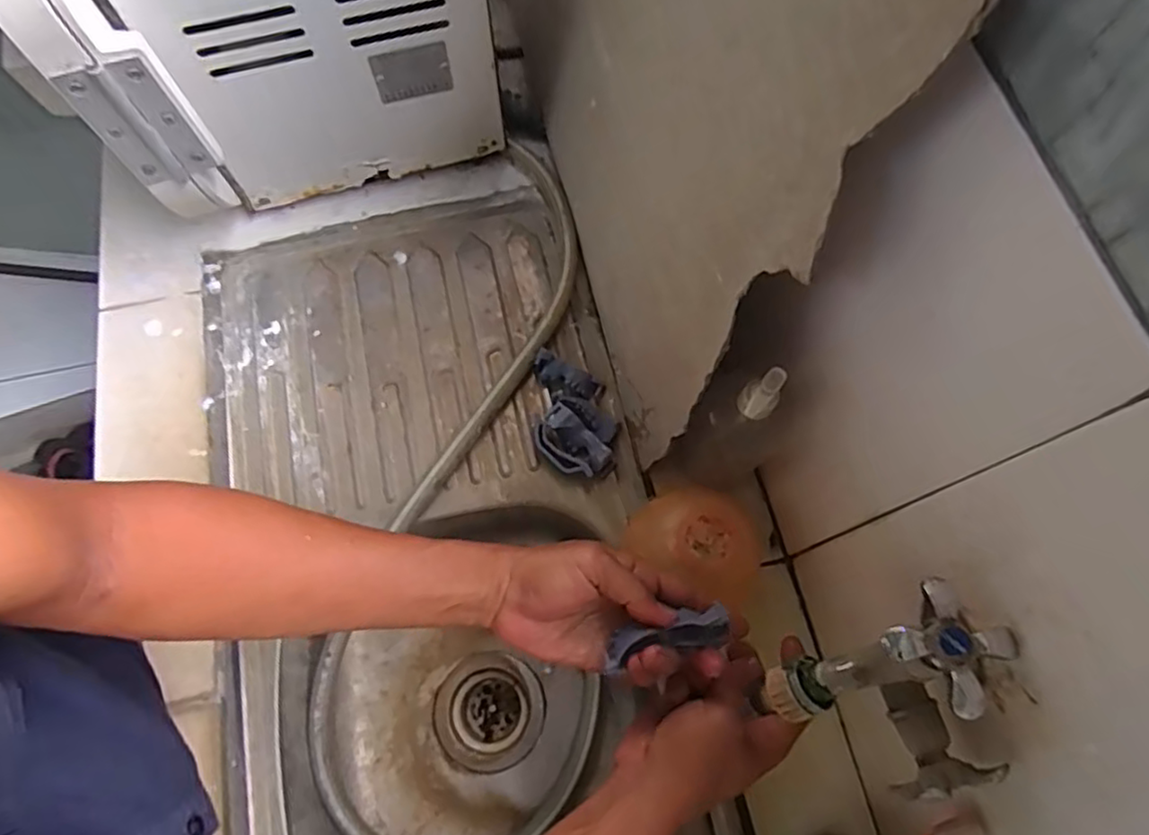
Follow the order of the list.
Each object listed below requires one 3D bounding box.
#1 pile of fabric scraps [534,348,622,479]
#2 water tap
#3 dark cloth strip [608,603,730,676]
[{"bbox_3d":[0.001,-0.004,0.636,0.077,0.024,0.119,-1,69,-2],"label":"pile of fabric scraps"},{"bbox_3d":[0.177,0.155,0.340,0.097,0.089,0.098,-33,73,-13],"label":"water tap"},{"bbox_3d":[0.065,0.146,0.429,0.086,0.031,0.024,-10,69,-16],"label":"dark cloth strip"}]

